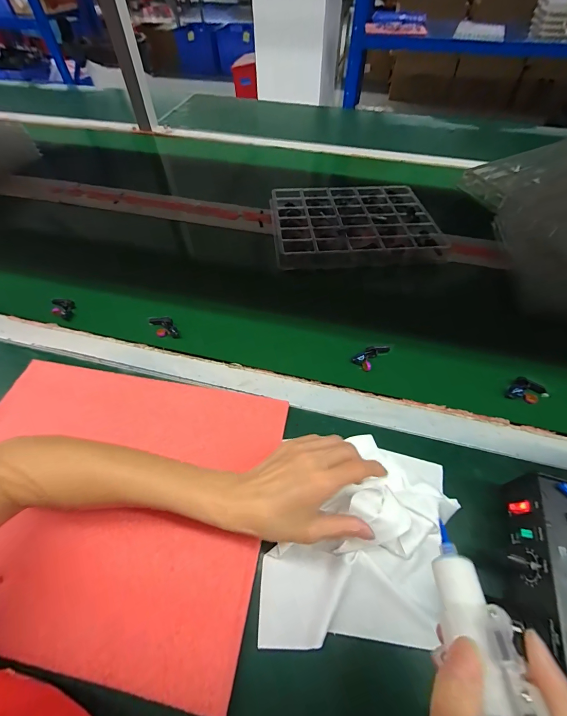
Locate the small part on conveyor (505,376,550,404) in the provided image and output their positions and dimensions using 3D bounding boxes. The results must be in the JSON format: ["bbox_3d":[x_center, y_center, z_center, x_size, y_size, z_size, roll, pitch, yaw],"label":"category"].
[{"bbox_3d":[0.301,0.041,0.384,0.046,0.008,0.035,-29,59,-19],"label":"small part on conveyor"}]

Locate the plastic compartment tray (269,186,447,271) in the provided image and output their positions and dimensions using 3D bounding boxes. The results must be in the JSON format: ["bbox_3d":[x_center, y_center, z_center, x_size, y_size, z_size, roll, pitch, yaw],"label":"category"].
[{"bbox_3d":[0.127,-0.246,0.580,0.287,0.034,0.229,-3,52,-1],"label":"plastic compartment tray"}]

